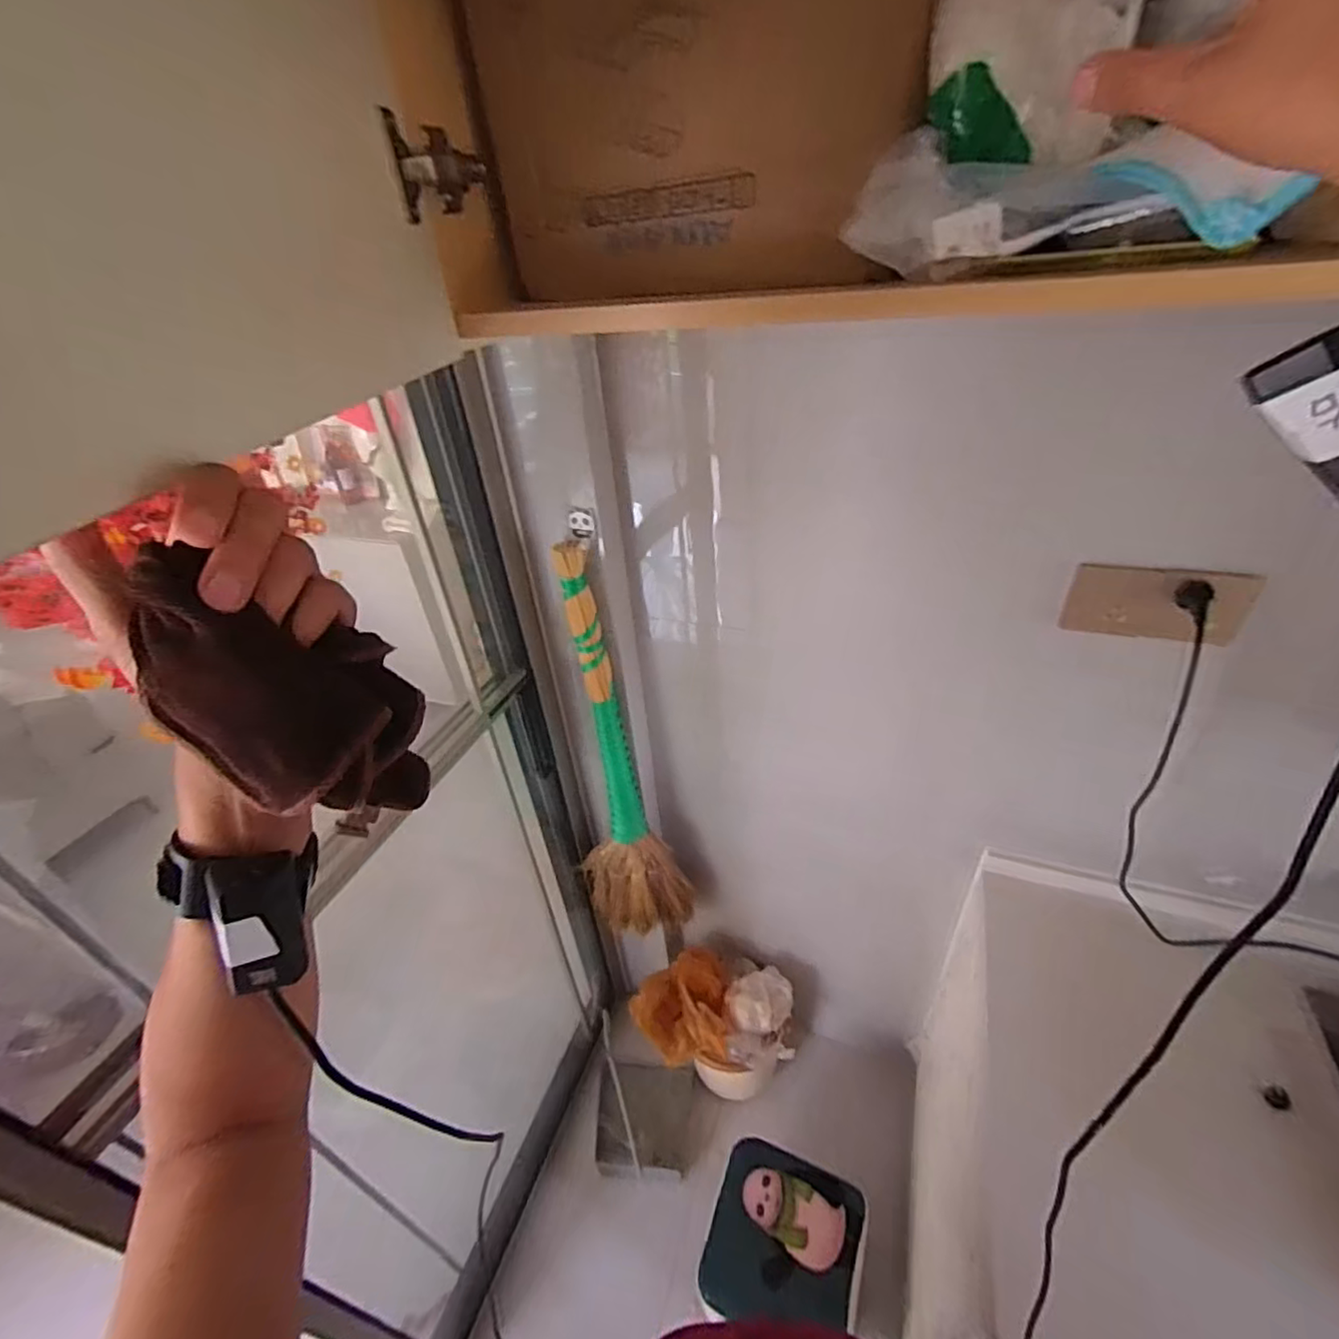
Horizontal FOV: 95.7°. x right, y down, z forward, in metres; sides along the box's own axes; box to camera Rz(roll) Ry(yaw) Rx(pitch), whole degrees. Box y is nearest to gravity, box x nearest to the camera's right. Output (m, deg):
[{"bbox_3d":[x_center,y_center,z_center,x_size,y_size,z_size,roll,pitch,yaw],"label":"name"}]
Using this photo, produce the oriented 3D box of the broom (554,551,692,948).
[{"bbox_3d":[-0.088,0.214,1.116,0.194,0.902,0.079,15,40,27],"label":"broom"}]

